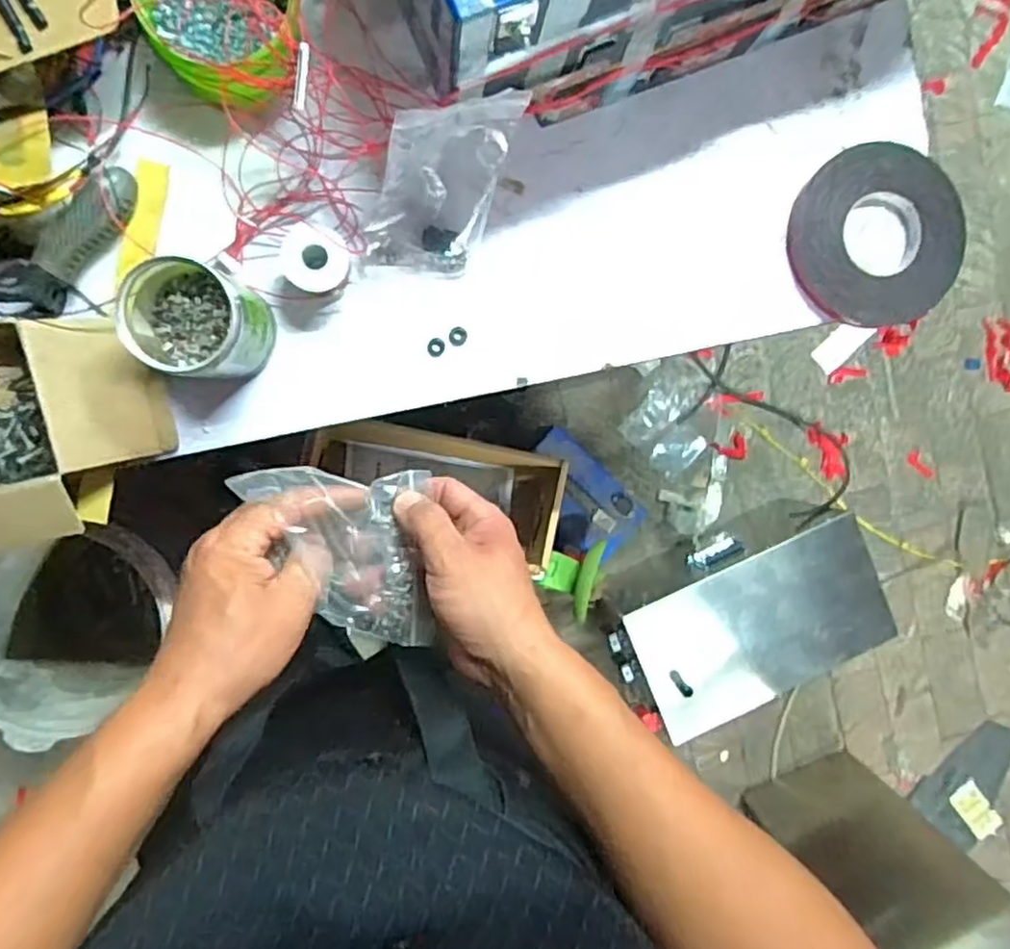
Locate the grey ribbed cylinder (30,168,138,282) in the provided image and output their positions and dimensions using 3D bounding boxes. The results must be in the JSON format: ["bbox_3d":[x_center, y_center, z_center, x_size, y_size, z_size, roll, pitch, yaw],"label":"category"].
[{"bbox_3d":[-0.339,-0.206,0.565,0.040,0.031,0.098,42,88,-8],"label":"grey ribbed cylinder"}]

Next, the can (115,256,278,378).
[{"bbox_3d":[-0.240,-0.119,0.551,0.092,0.121,0.072,7,93,-8],"label":"can"}]

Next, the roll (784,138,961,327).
[{"bbox_3d":[0.360,-0.233,0.669,0.168,0.019,0.169,-1,94,-8],"label":"roll"}]

